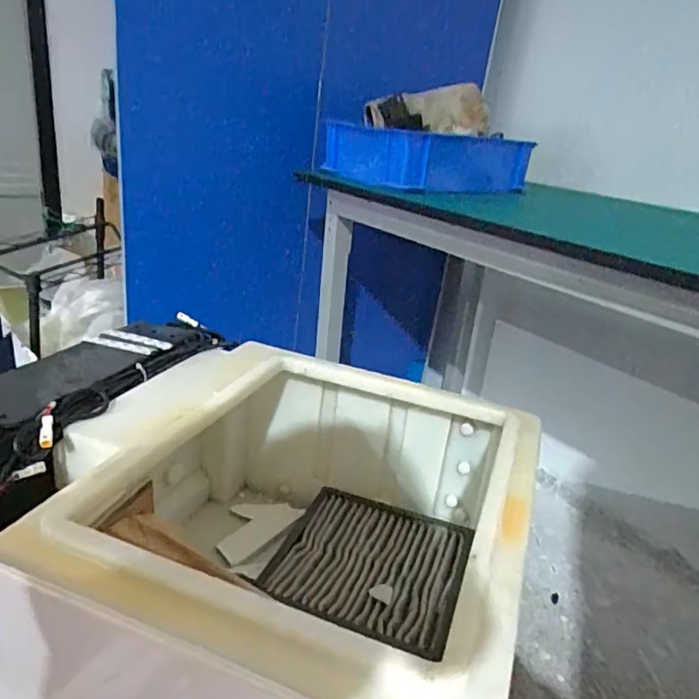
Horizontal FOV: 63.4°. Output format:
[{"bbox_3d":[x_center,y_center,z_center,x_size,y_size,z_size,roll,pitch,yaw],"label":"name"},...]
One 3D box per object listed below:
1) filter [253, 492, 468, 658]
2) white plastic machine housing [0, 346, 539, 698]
[{"bbox_3d":[0.025,0.220,0.596,0.182,0.019,0.178,15,24,17],"label":"filter"},{"bbox_3d":[-0.093,0.175,0.511,0.441,0.227,0.438,15,23,17],"label":"white plastic machine housing"}]

